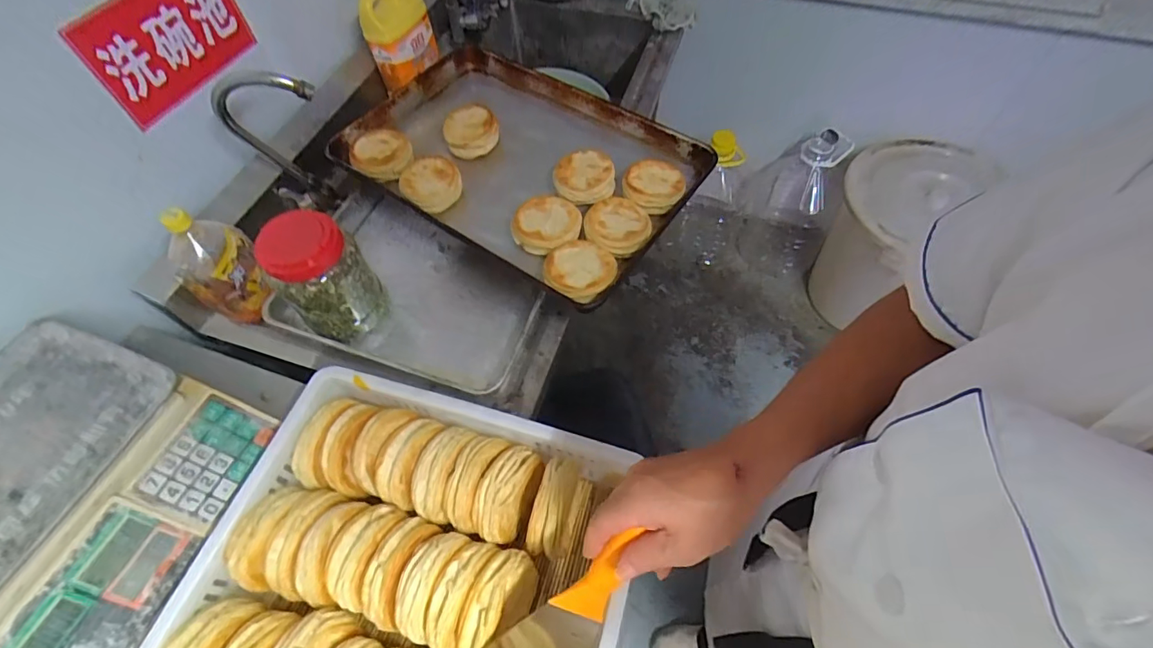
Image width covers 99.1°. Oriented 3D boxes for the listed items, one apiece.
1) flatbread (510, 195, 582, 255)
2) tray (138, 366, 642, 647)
[{"bbox_3d":[-0.048,-0.157,0.775,0.106,0.032,0.092,-4,57,-1],"label":"flatbread"},{"bbox_3d":[-0.181,0.309,0.490,0.402,0.112,0.460,15,59,10],"label":"tray"}]

